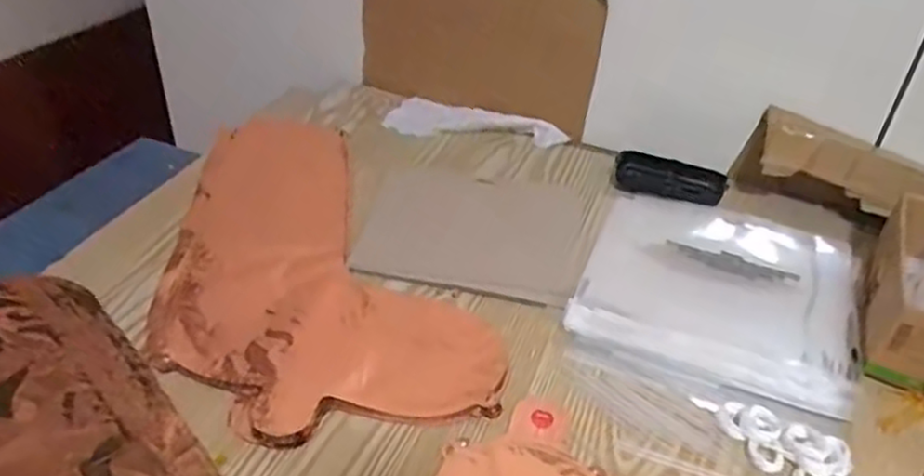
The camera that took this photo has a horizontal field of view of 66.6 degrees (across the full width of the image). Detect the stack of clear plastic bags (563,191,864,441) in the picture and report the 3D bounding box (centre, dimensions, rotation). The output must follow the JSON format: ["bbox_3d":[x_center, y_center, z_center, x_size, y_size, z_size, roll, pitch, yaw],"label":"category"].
[{"bbox_3d":[0.219,0.042,0.596,0.217,0.010,0.245,19,39,18],"label":"stack of clear plastic bags"}]

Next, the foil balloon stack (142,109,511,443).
[{"bbox_3d":[-0.151,0.011,0.595,0.216,0.009,0.414,-15,41,-24],"label":"foil balloon stack"}]

